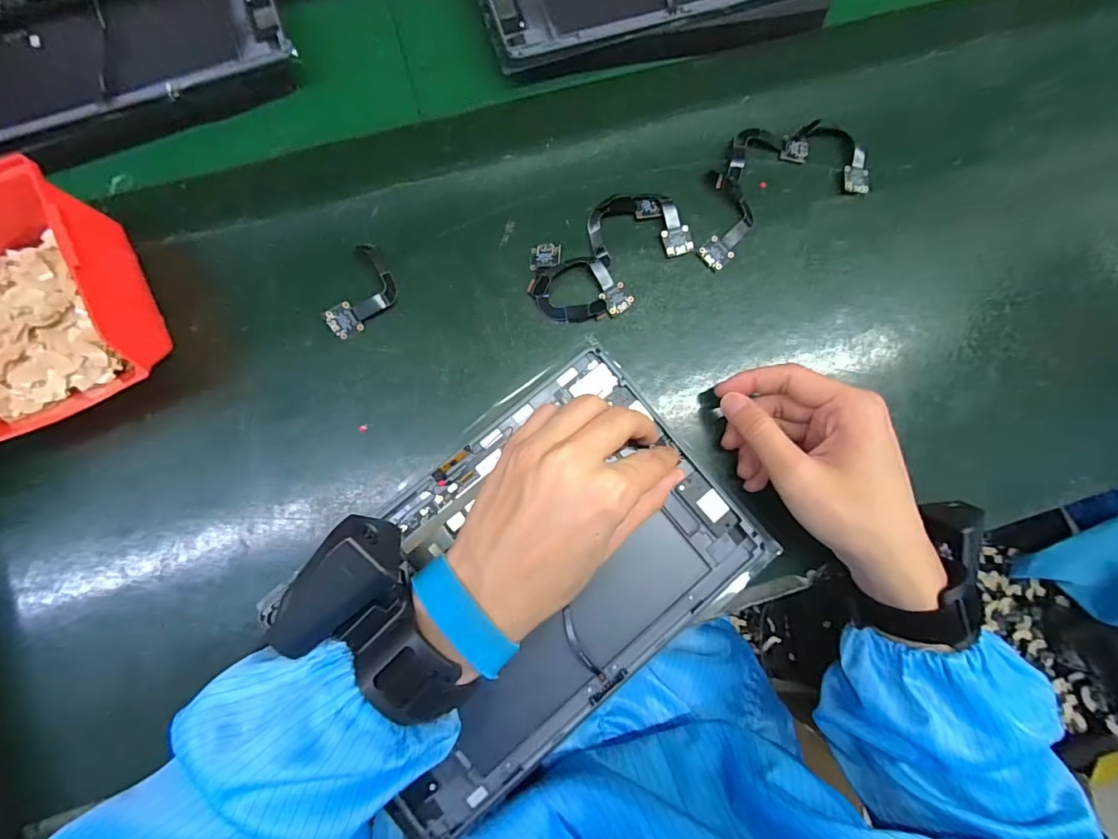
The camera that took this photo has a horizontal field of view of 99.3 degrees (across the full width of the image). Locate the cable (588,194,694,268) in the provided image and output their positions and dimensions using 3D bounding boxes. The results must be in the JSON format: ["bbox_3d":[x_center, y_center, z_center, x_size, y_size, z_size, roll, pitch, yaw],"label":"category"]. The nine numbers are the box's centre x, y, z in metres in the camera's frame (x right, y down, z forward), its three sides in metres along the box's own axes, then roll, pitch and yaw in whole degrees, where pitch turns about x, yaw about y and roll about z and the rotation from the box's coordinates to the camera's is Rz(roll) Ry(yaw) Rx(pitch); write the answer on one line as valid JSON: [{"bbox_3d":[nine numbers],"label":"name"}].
[{"bbox_3d":[0.058,-0.138,0.338,0.072,0.007,0.050,-6,80,-2],"label":"cable"}]

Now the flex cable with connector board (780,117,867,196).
[{"bbox_3d":[0.206,-0.201,0.357,0.069,0.011,0.037,28,80,3],"label":"flex cable with connector board"}]

